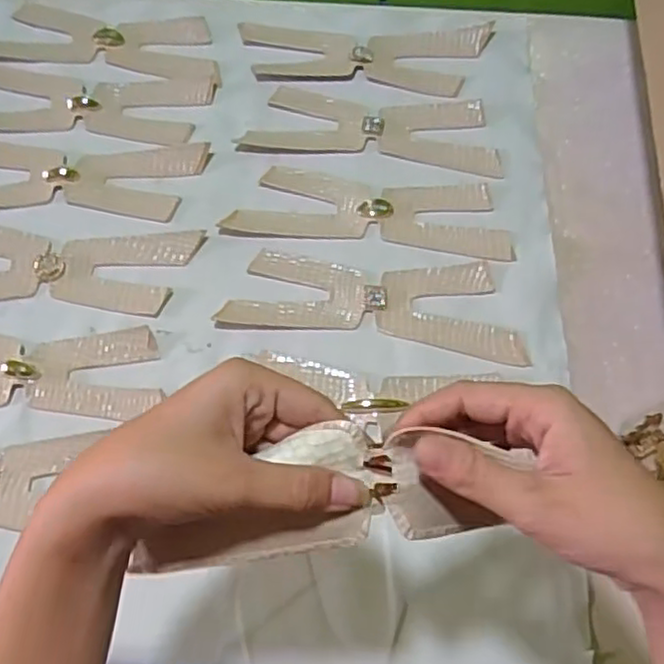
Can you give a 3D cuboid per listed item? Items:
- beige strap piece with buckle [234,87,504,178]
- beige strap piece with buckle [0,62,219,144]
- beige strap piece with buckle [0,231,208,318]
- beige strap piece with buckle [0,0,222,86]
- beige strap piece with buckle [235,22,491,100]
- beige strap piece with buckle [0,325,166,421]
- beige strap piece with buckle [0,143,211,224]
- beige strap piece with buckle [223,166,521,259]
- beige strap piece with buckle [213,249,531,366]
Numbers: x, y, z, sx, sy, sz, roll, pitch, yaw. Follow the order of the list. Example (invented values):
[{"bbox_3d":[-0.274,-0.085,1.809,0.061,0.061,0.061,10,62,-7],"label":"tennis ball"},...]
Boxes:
[{"bbox_3d":[0.038,-0.187,0.629,0.228,0.006,0.076,7,66,1],"label":"beige strap piece with buckle"},{"bbox_3d":[-0.225,-0.212,0.637,0.226,0.006,0.080,4,66,0],"label":"beige strap piece with buckle"},{"bbox_3d":[-0.229,-0.055,0.563,0.232,0.004,0.077,4,66,0],"label":"beige strap piece with buckle"},{"bbox_3d":[-0.219,-0.284,0.671,0.226,0.008,0.075,8,66,2],"label":"beige strap piece with buckle"},{"bbox_3d":[0.033,-0.261,0.659,0.235,0.010,0.079,0,66,-2],"label":"beige strap piece with buckle"},{"bbox_3d":[-0.245,0.025,0.524,0.215,0.008,0.071,2,66,-1],"label":"beige strap piece with buckle"},{"bbox_3d":[-0.229,-0.136,0.599,0.231,0.004,0.079,2,66,-1],"label":"beige strap piece with buckle"},{"bbox_3d":[0.034,-0.104,0.594,0.240,0.005,0.070,6,66,1],"label":"beige strap piece with buckle"},{"bbox_3d":[0.037,-0.028,0.560,0.237,0.004,0.081,8,66,2],"label":"beige strap piece with buckle"}]

